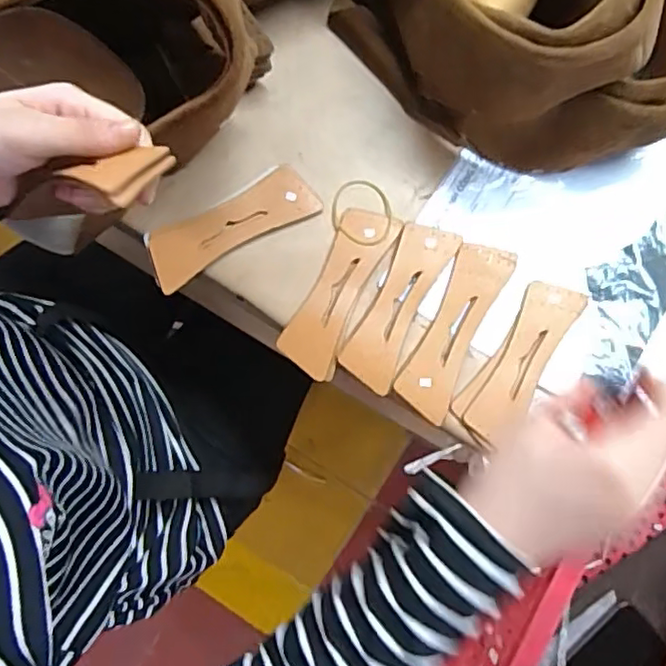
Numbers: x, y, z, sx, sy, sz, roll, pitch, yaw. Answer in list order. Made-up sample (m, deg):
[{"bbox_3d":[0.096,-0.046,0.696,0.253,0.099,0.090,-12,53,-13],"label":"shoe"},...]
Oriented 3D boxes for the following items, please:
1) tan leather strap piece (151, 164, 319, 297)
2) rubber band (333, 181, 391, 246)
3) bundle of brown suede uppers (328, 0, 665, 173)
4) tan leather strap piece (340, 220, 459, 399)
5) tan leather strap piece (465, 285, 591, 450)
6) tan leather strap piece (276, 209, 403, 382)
[{"bbox_3d":[-0.076,-0.079,0.461,0.129,0.006,0.044,-31,84,-5],"label":"tan leather strap piece"},{"bbox_3d":[0.021,-0.089,0.463,0.044,0.006,0.051,-1,82,-2],"label":"rubber band"},{"bbox_3d":[0.134,-0.234,0.419,0.256,0.136,0.175,44,83,6],"label":"bundle of brown suede uppers"},{"bbox_3d":[0.048,-0.021,0.452,0.040,0.004,0.126,26,82,3],"label":"tan leather strap piece"},{"bbox_3d":[0.134,0.019,0.444,0.040,0.006,0.128,31,79,11],"label":"tan leather strap piece"},{"bbox_3d":[0.004,-0.032,0.457,0.043,0.007,0.127,25,83,3],"label":"tan leather strap piece"}]

